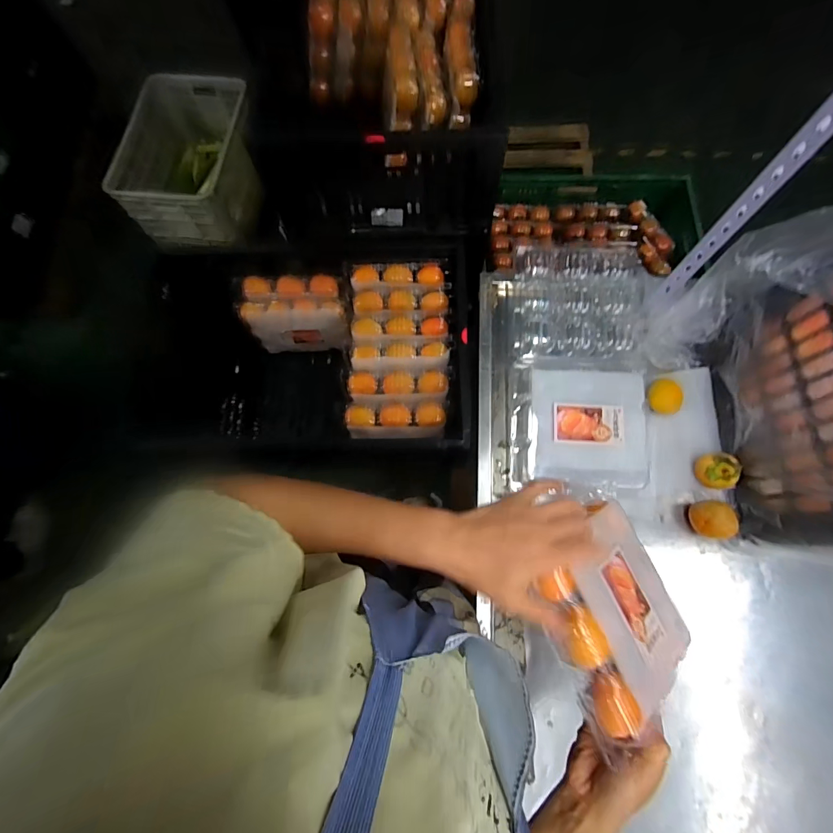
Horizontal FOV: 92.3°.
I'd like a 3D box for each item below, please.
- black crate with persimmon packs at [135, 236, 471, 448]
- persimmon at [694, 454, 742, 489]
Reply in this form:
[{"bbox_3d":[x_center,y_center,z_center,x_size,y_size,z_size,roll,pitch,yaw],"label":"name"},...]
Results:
[{"bbox_3d":[-0.232,-0.126,0.842,0.654,0.239,0.389,0,73,2],"label":"black crate with persimmon packs"},{"bbox_3d":[0.444,0.081,0.592,0.049,0.042,0.052,-1,73,2],"label":"persimmon"}]

